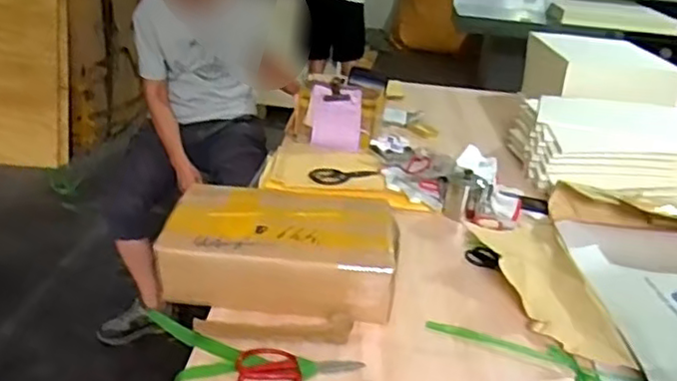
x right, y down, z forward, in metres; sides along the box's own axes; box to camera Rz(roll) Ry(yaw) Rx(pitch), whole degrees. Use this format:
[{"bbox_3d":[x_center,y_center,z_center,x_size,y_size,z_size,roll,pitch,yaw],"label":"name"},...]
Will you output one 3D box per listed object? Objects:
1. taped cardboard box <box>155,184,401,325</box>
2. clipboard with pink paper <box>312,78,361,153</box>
[{"bbox_3d":[-0.097,0.102,1.158,0.389,0.134,0.242,5,24,-3],"label":"taped cardboard box"},{"bbox_3d":[-0.006,-0.198,1.768,0.134,0.171,0.025,7,10,6],"label":"clipboard with pink paper"}]

